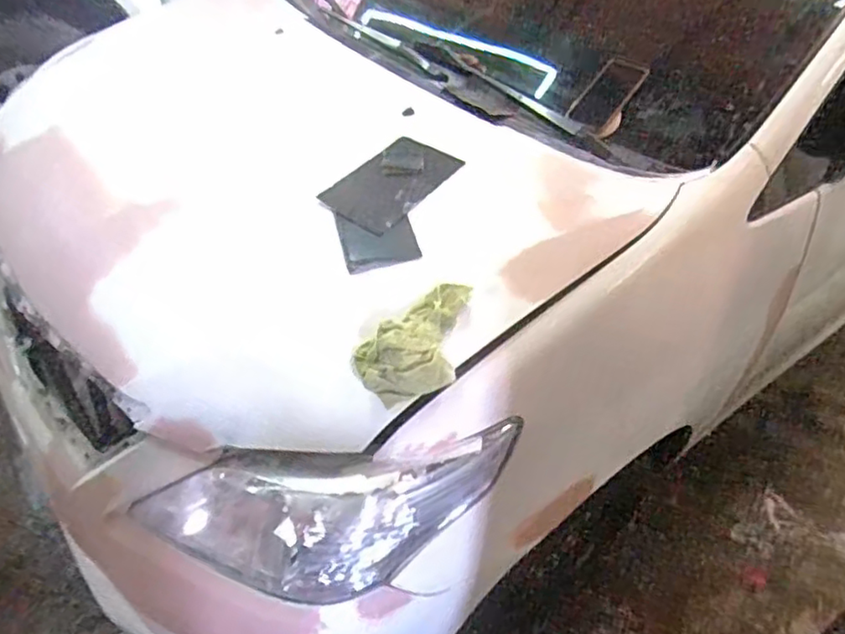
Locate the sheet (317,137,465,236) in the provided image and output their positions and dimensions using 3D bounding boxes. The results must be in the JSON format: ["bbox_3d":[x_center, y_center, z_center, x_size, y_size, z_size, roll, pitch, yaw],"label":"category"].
[{"bbox_3d":[-0.049,-0.229,1.073,0.147,0.005,0.237,29,55,26],"label":"sheet"}]

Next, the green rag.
[{"bbox_3d":[0.006,0.037,0.864,0.201,0.072,0.108,-25,48,-34],"label":"green rag"}]

